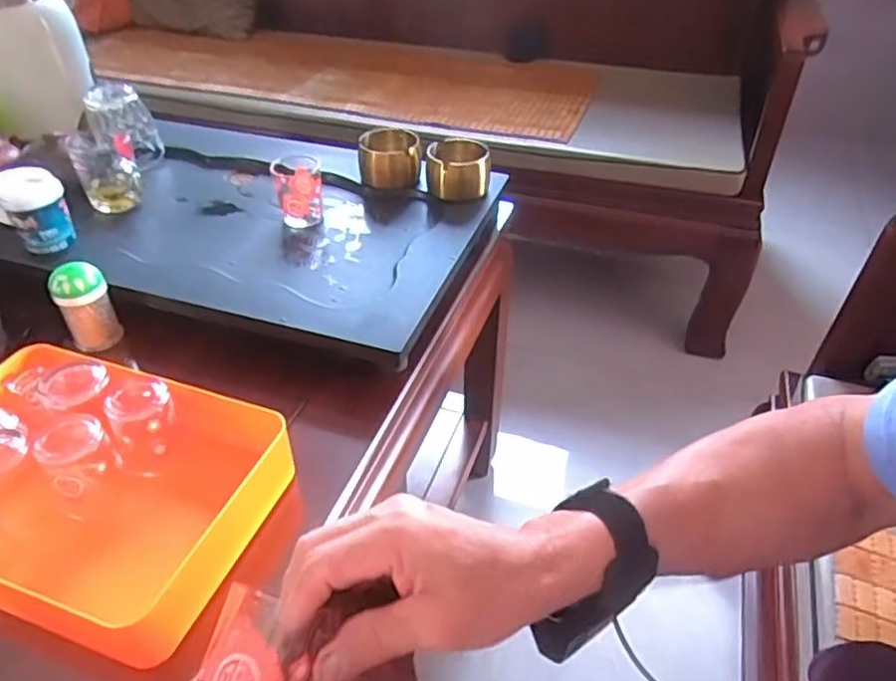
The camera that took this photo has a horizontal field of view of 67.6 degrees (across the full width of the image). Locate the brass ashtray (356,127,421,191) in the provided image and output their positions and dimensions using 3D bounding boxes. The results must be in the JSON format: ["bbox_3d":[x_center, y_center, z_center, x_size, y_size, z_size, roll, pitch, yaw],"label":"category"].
[{"bbox_3d":[-0.074,-0.230,0.844,0.074,0.052,0.069,-5,41,-6],"label":"brass ashtray"}]

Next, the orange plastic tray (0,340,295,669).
[{"bbox_3d":[-0.282,0.118,0.535,0.274,0.095,0.199,13,42,14],"label":"orange plastic tray"}]

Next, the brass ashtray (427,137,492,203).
[{"bbox_3d":[0.012,-0.212,0.825,0.076,0.048,0.075,-1,41,-2],"label":"brass ashtray"}]

